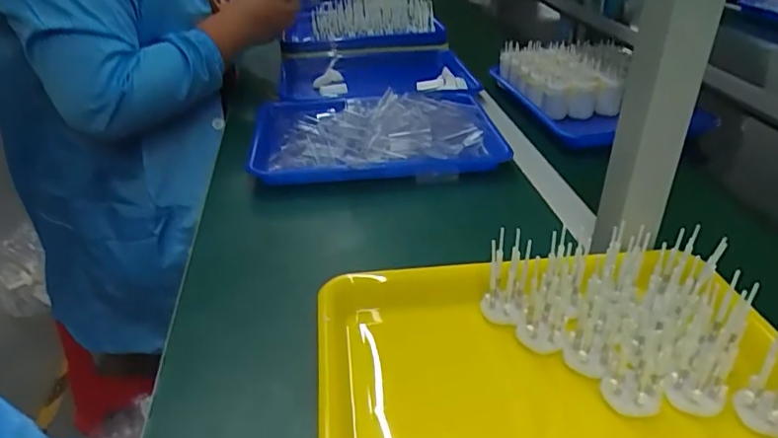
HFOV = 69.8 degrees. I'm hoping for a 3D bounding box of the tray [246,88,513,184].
[{"bbox_3d":[-0.024,-0.129,0.772,0.340,0.054,0.240,-4,32,-5],"label":"tray"}]

